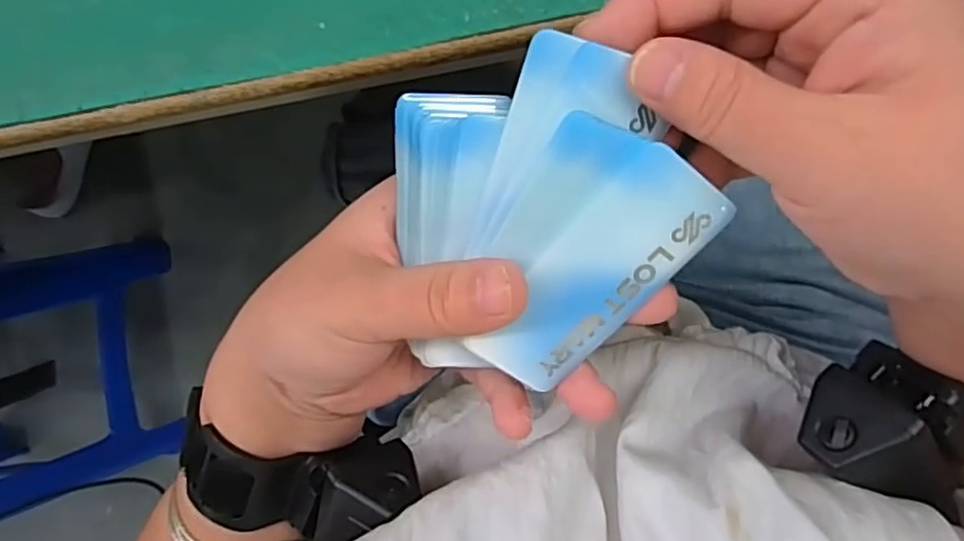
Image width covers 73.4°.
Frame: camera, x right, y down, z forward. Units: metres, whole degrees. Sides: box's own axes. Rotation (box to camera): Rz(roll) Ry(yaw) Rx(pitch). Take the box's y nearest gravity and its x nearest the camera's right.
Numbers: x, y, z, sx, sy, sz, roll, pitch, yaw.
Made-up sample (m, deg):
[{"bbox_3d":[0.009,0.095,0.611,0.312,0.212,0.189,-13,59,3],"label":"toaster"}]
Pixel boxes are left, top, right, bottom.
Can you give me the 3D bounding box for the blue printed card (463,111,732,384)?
[{"bbox_3d":[0.026,-0.003,0.189,0.051,0.008,0.081,37,111,-11],"label":"blue printed card"}]

